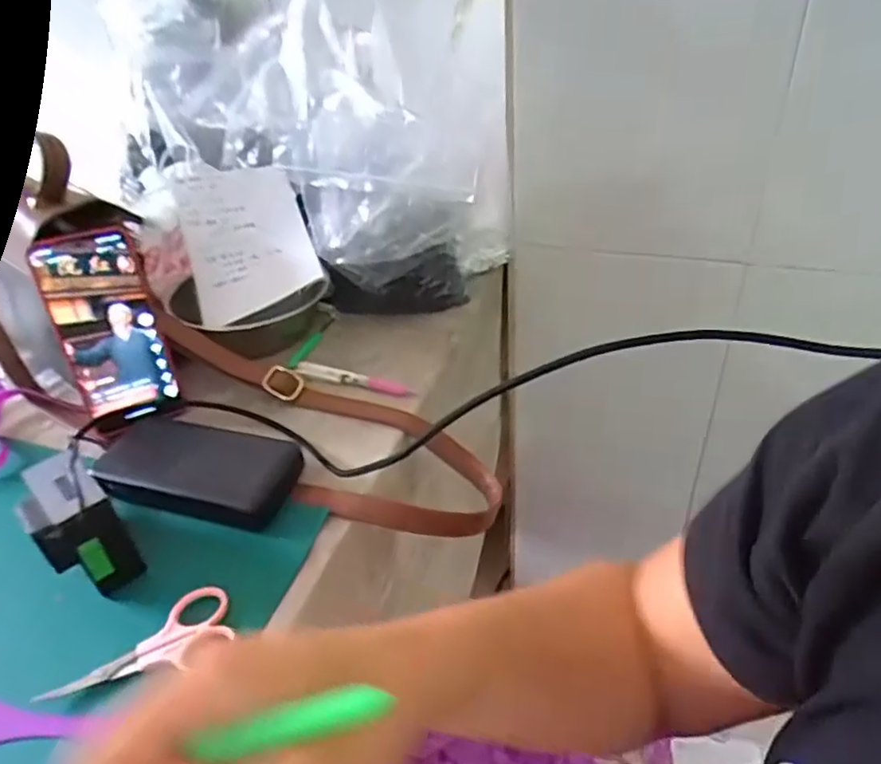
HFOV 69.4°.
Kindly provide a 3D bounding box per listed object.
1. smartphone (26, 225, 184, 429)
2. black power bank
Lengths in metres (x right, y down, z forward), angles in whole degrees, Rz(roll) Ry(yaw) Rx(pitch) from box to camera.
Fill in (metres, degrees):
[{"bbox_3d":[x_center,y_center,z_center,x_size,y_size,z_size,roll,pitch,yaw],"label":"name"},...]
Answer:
[{"bbox_3d":[-0.278,-0.045,0.535,0.077,0.156,0.011,-20,19,-23],"label":"smartphone"},{"bbox_3d":[-0.187,0.068,0.489,0.155,0.026,0.070,7,39,16],"label":"black power bank"}]

